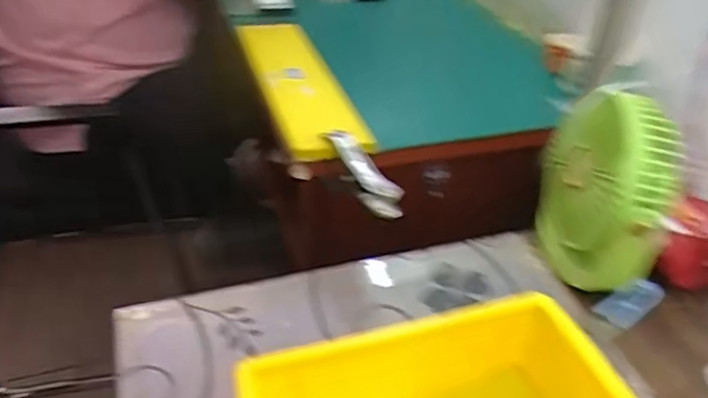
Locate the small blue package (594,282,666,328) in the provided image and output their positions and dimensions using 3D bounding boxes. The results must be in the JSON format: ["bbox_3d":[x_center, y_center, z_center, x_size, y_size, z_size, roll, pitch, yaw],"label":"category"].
[{"bbox_3d":[0.262,0.101,0.562,0.072,0.017,0.033,-19,43,-25],"label":"small blue package"}]

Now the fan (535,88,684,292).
[{"bbox_3d":[0.237,-0.007,0.557,0.081,0.175,0.139,4,38,2],"label":"fan"}]

